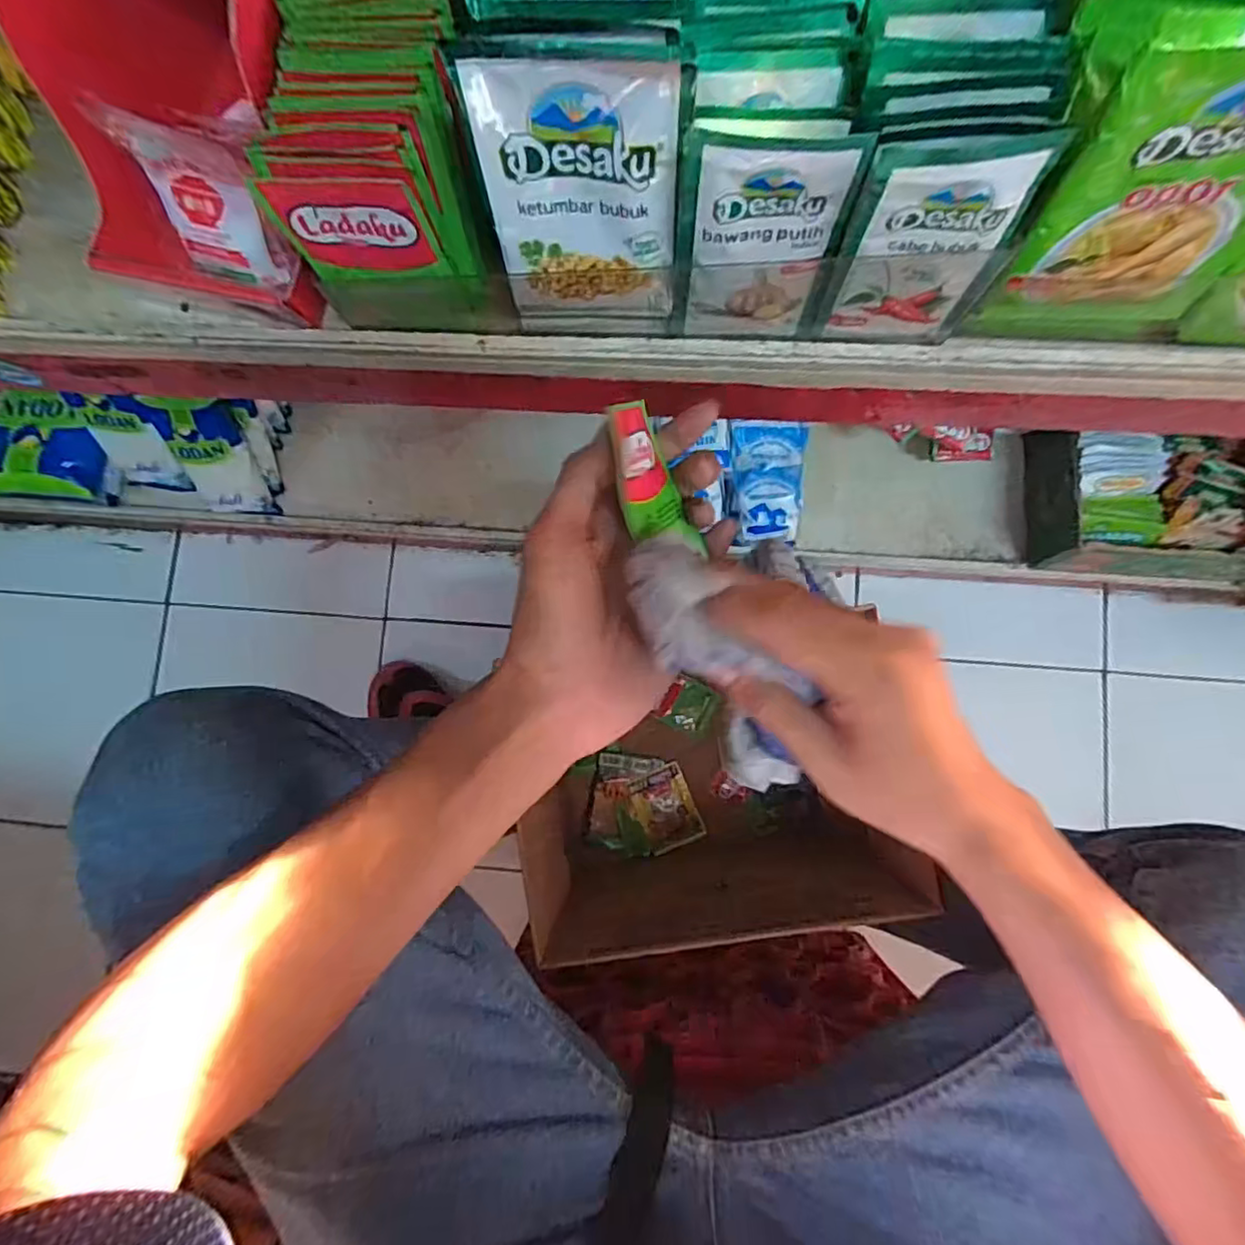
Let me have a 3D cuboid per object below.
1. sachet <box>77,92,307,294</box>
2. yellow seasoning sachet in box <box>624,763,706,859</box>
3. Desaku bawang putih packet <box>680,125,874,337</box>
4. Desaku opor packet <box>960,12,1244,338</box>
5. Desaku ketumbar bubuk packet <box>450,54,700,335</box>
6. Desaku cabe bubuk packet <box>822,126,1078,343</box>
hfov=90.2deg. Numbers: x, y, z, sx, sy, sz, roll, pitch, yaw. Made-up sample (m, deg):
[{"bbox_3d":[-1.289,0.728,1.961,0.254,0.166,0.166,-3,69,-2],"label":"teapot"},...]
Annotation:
[{"bbox_3d":[-0.202,-0.205,0.302,0.059,0.076,0.015,1,52,2],"label":"sachet"},{"bbox_3d":[0.053,0.225,0.753,0.069,0.008,0.092,-23,83,1],"label":"yellow seasoning sachet in box"},{"bbox_3d":[0.058,-0.157,0.262,0.059,0.099,0.011,0,76,3],"label":"Desaku bawang putih packet"},{"bbox_3d":[0.202,-0.158,0.236,0.097,0.124,0.028,0,84,4],"label":"Desaku opor packet"},{"bbox_3d":[-0.014,-0.165,0.256,0.080,0.113,0.007,3,68,4],"label":"Desaku ketumbar bubuk packet"},{"bbox_3d":[0.123,-0.149,0.254,0.064,0.101,0.013,2,84,4],"label":"Desaku cabe bubuk packet"}]

